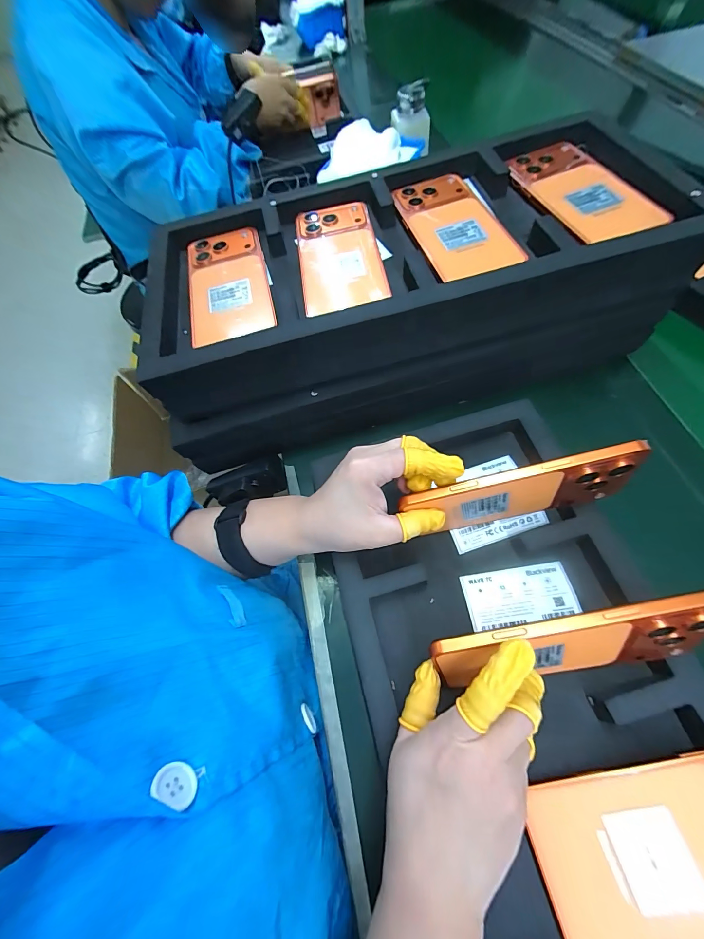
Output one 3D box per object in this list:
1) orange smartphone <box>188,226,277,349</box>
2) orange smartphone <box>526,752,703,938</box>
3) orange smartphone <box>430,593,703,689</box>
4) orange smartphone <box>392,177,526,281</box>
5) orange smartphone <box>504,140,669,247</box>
[{"bbox_3d":[-0.120,-0.180,0.334,0.075,0.014,0.144,-14,64,-2],"label":"orange smartphone"},{"bbox_3d":[0.186,0.209,0.190,0.158,0.007,0.075,-22,63,9],"label":"orange smartphone"},{"bbox_3d":[0.132,0.112,0.216,0.154,0.075,0.012,-14,42,11],"label":"orange smartphone"},{"bbox_3d":[0.095,-0.232,0.329,0.069,0.015,0.166,-19,65,8],"label":"orange smartphone"},{"bbox_3d":[0.213,-0.262,0.324,0.074,0.014,0.167,-18,64,-3],"label":"orange smartphone"}]

